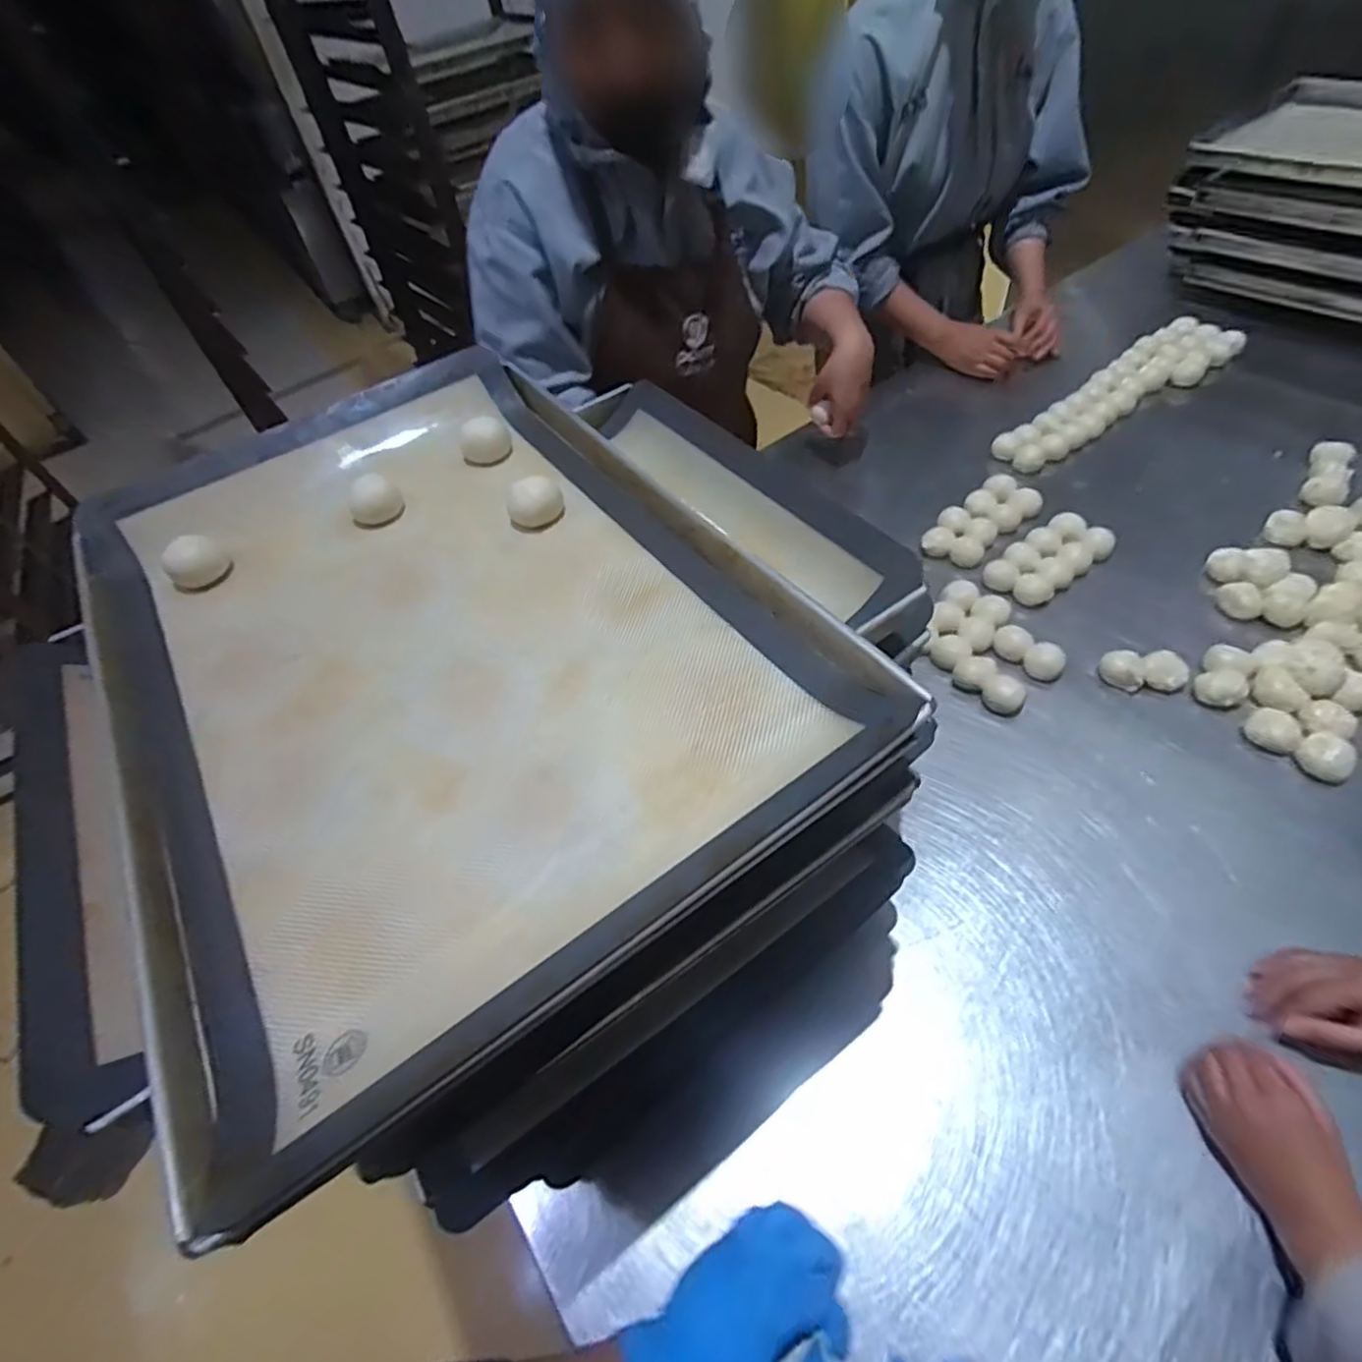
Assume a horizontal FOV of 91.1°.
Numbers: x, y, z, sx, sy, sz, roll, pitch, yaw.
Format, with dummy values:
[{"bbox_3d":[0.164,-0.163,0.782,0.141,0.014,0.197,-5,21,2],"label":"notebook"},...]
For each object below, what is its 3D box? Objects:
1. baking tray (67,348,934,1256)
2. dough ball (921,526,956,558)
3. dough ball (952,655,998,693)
[{"bbox_3d":[-0.177,-0.041,0.449,0.389,0.049,0.544,-30,55,-19],"label":"baking tray"},{"bbox_3d":[0.349,-0.191,0.908,0.037,0.028,0.034,-5,51,6],"label":"dough ball"},{"bbox_3d":[0.335,-0.009,0.766,0.041,0.030,0.037,26,60,26],"label":"dough ball"}]

